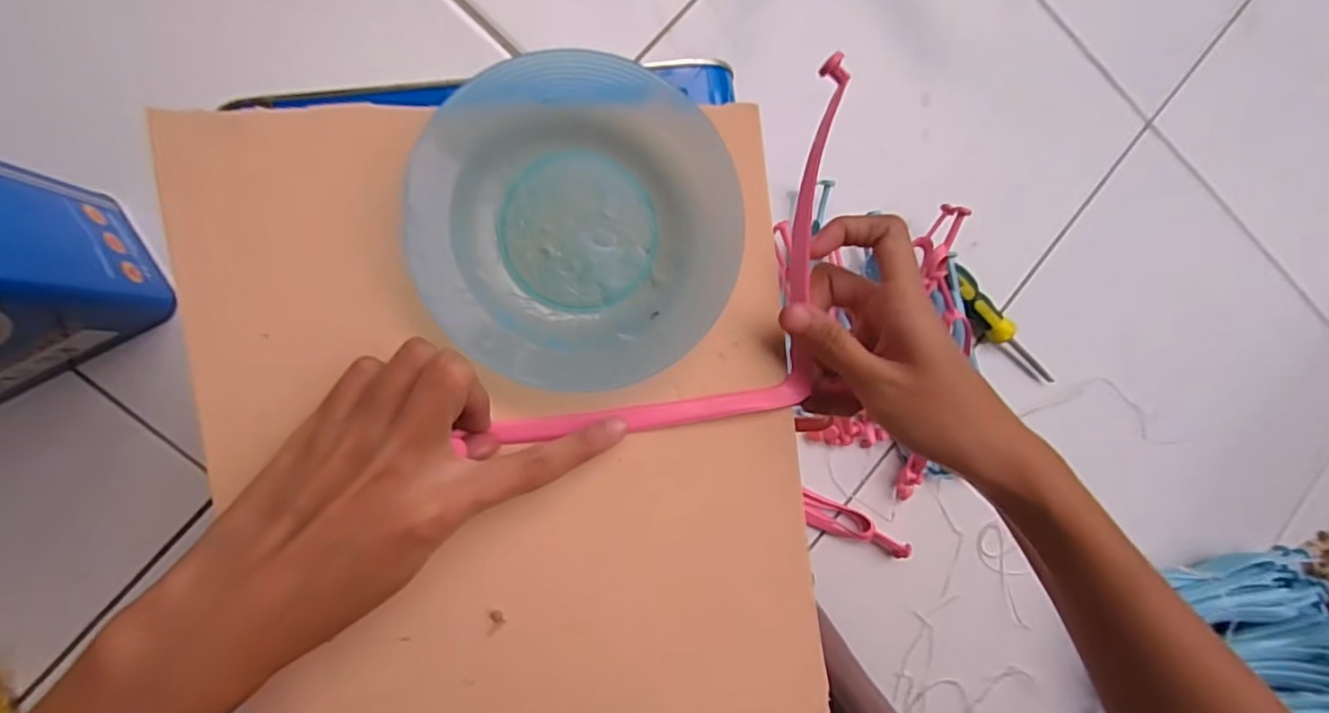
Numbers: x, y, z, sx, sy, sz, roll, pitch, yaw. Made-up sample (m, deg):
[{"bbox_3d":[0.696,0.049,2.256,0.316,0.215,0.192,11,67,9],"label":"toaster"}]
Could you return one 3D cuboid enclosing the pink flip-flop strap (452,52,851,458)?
[{"bbox_3d":[0.033,-0.020,0.267,0.094,0.017,0.235,44,84,-7],"label":"pink flip-flop strap"}]

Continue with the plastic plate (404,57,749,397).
[{"bbox_3d":[-0.034,-0.053,0.247,0.125,0.023,0.126,0,90,-9],"label":"plastic plate"}]

